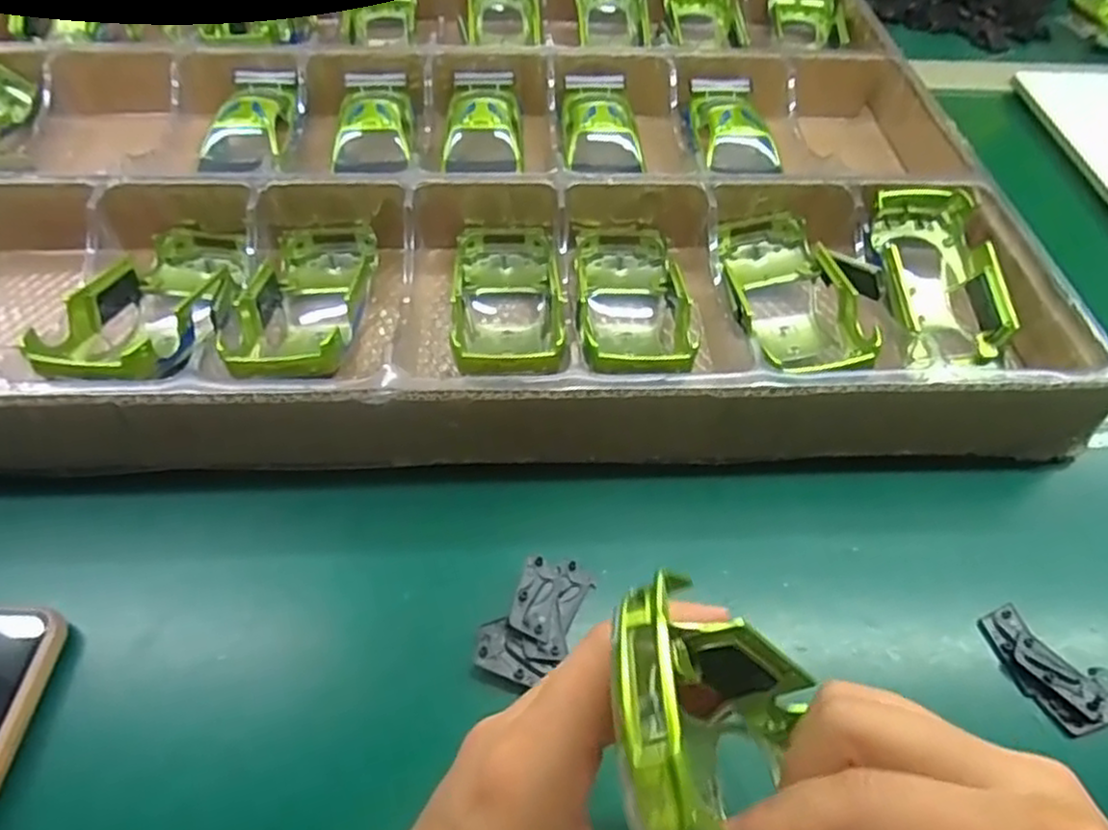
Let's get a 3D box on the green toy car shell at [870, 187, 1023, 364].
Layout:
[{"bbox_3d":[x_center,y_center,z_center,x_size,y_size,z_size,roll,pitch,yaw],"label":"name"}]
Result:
[{"bbox_3d":[0.203,-0.073,0.388,0.064,0.050,0.100,6,52,3],"label":"green toy car shell"}]

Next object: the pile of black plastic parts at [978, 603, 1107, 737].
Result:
[{"bbox_3d":[0.197,0.098,0.282,0.034,0.007,0.052,-25,57,-20],"label":"pile of black plastic parts"}]

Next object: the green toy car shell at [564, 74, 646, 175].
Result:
[{"bbox_3d":[0.030,-0.194,0.471,0.046,0.026,0.091,-2,52,-3],"label":"green toy car shell"}]

